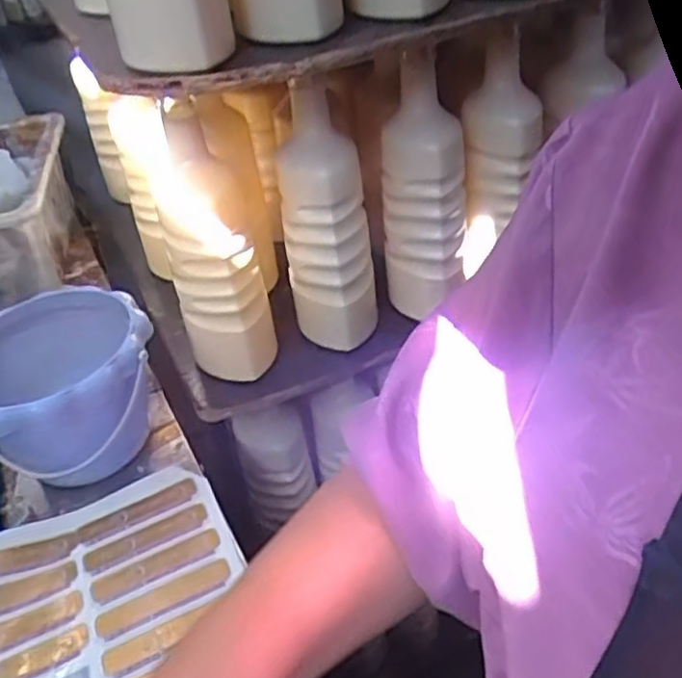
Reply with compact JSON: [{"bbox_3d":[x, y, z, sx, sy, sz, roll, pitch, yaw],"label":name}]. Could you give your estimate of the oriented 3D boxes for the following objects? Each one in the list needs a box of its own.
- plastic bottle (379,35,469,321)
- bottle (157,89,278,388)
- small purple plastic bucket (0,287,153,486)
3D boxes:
[{"bbox_3d":[0.069,-0.122,0.605,0.068,0.219,0.055,8,39,21],"label":"plastic bottle"},{"bbox_3d":[-0.102,-0.069,0.580,0.075,0.221,0.070,-13,37,-7],"label":"bottle"},{"bbox_3d":[-0.229,0.049,0.596,0.150,0.121,0.147,-5,36,4],"label":"small purple plastic bucket"}]

